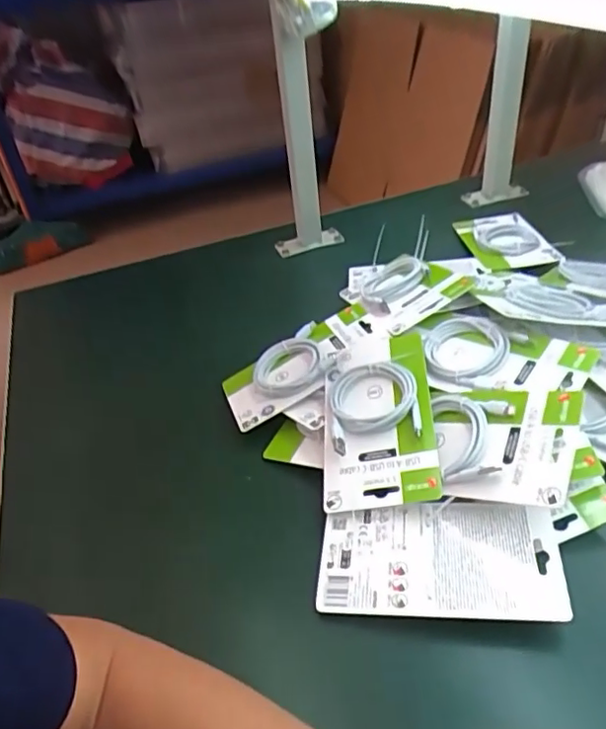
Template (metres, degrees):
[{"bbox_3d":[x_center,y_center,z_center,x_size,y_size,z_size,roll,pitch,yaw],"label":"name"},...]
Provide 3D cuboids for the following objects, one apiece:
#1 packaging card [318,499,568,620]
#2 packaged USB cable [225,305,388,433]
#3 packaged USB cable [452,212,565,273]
[{"bbox_3d":[0.105,0.153,0.471,0.183,0.019,0.099,1,41,10],"label":"packaging card"},{"bbox_3d":[0.000,-0.001,0.644,0.182,0.015,0.096,-30,39,0],"label":"packaged USB cable"},{"bbox_3d":[0.286,-0.177,0.839,0.099,0.023,0.170,-11,40,-5],"label":"packaged USB cable"}]

